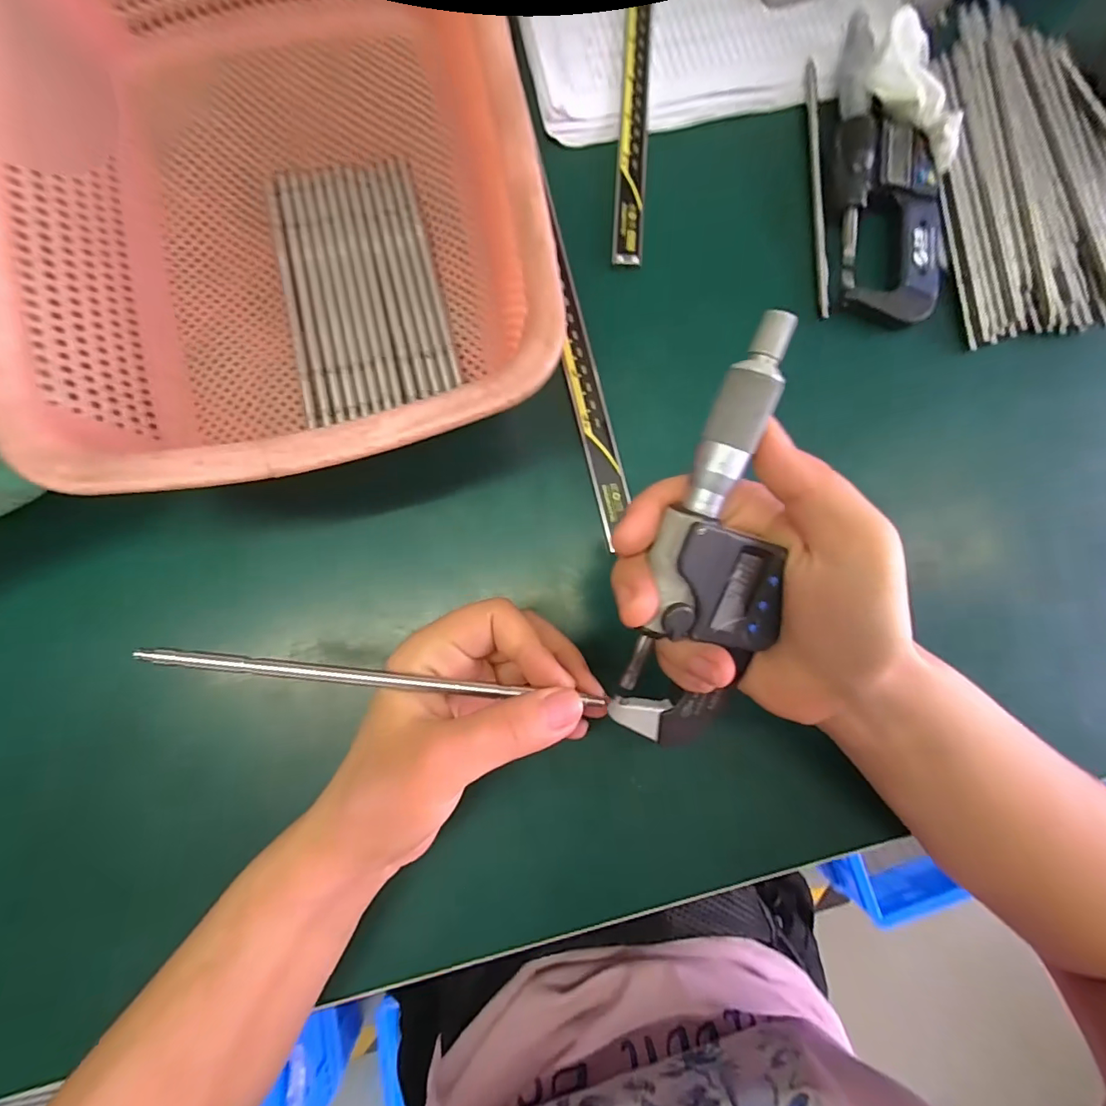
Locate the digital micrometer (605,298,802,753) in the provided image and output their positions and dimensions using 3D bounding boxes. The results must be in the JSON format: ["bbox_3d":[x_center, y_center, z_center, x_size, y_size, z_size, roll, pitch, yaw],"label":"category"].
[{"bbox_3d":[0.059,0.001,0.178,0.049,0.019,0.156,8,105,-2],"label":"digital micrometer"}]

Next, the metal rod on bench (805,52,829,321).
[{"bbox_3d":[0.149,-0.207,0.284,0.005,0.008,0.155,1,82,-2],"label":"metal rod on bench"}]

